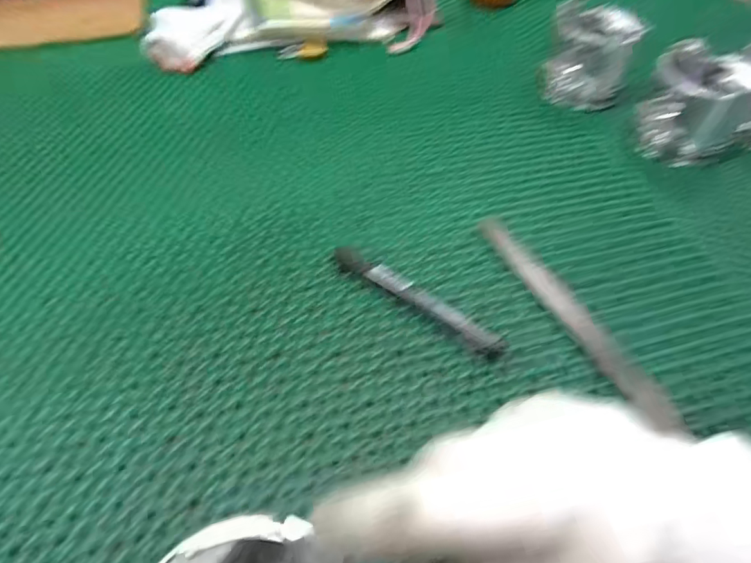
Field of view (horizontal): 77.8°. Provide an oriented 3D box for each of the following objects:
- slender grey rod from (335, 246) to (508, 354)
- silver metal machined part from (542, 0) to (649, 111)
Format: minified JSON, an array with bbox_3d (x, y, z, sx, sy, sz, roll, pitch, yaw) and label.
[{"bbox_3d":[0.027,0.009,0.348,0.150,0.019,0.021,35,59,23],"label":"slender grey rod"},{"bbox_3d":[0.241,-0.257,0.519,0.085,0.081,0.100,24,56,17],"label":"silver metal machined part"}]

